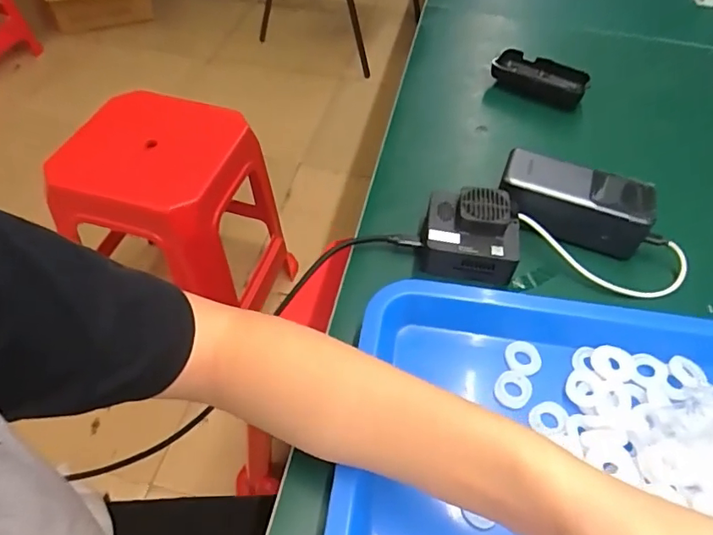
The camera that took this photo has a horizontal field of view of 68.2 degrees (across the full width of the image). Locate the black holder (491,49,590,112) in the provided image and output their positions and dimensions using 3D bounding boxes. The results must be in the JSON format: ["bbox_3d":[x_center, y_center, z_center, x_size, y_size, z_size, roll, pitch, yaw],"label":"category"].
[{"bbox_3d":[0.218,-0.225,0.629,0.108,0.029,0.050,27,55,18],"label":"black holder"}]

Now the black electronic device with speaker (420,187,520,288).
[{"bbox_3d":[0.098,-0.031,0.448,0.077,0.042,0.070,9,51,4],"label":"black electronic device with speaker"}]

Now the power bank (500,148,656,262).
[{"bbox_3d":[0.196,-0.059,0.480,0.127,0.053,0.056,16,52,10],"label":"power bank"}]

